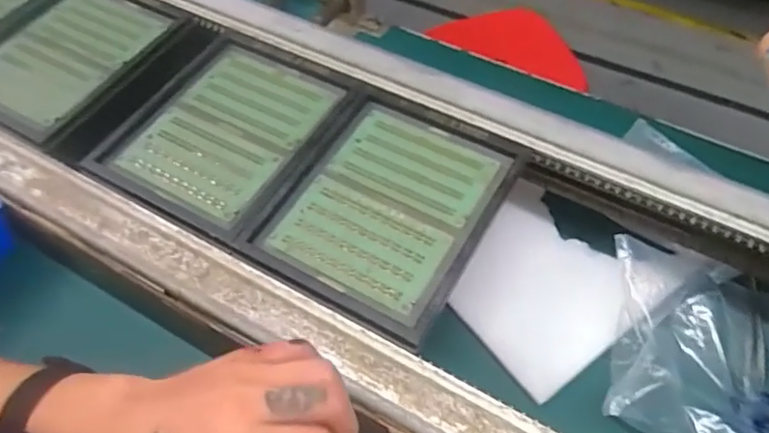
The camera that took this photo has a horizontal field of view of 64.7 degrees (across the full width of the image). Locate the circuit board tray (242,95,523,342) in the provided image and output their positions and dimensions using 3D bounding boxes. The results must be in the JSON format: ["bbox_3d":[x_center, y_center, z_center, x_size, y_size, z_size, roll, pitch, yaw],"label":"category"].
[{"bbox_3d":[0.002,-0.010,0.542,0.173,0.011,0.209,26,62,16],"label":"circuit board tray"}]

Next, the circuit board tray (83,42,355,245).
[{"bbox_3d":[-0.157,-0.087,0.596,0.171,0.012,0.206,25,61,16],"label":"circuit board tray"}]

